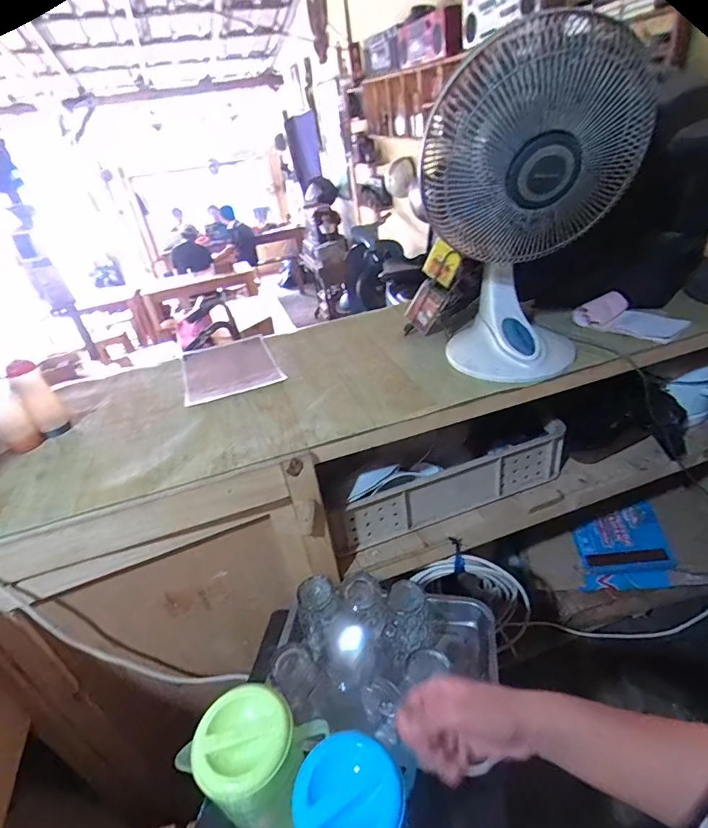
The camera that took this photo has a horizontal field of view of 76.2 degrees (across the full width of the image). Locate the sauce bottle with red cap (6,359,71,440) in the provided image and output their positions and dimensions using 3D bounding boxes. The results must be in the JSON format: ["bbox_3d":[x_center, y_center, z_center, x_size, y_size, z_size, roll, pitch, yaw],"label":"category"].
[{"bbox_3d":[-0.627,-0.027,0.904,0.056,0.153,0.063,-30,39,-30],"label":"sauce bottle with red cap"}]

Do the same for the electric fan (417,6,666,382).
[{"bbox_3d":[0.317,-0.336,0.828,0.326,0.510,0.266,7,36,21],"label":"electric fan"}]

